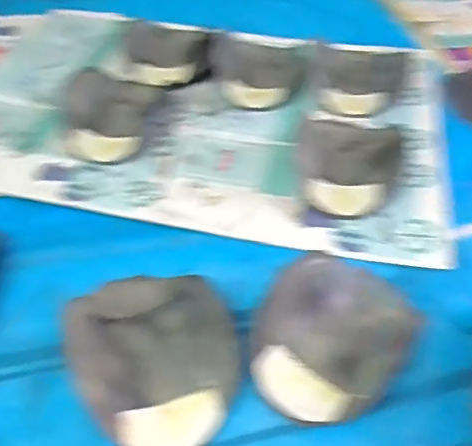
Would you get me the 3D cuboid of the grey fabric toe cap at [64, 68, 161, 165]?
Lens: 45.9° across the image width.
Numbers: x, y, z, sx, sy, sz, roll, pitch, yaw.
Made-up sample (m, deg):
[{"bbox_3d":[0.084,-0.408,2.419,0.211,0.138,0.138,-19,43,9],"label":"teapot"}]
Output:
[{"bbox_3d":[-0.139,-0.117,0.604,0.082,0.043,0.122,6,44,4],"label":"grey fabric toe cap"}]

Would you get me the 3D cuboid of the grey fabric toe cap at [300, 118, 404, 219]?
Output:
[{"bbox_3d":[0.108,-0.053,0.545,0.103,0.046,0.099,11,44,9],"label":"grey fabric toe cap"}]

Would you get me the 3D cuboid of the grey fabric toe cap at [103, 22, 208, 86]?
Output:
[{"bbox_3d":[-0.100,-0.218,0.699,0.121,0.036,0.138,1,43,-1],"label":"grey fabric toe cap"}]

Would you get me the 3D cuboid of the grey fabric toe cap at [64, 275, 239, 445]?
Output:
[{"bbox_3d":[-0.060,0.090,0.400,0.114,0.040,0.142,-26,50,-26],"label":"grey fabric toe cap"}]

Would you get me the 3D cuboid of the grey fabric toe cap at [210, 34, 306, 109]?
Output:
[{"bbox_3d":[0.025,-0.181,0.673,0.110,0.051,0.076,4,43,2],"label":"grey fabric toe cap"}]

